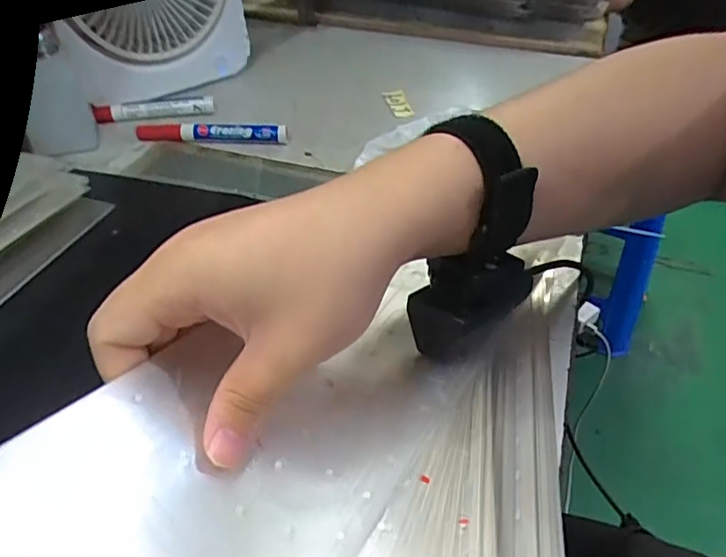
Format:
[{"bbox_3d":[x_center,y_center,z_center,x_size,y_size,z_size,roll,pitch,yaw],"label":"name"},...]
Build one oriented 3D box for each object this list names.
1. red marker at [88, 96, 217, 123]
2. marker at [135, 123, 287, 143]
[{"bbox_3d":[-0.204,-0.166,0.536,0.113,0.016,0.012,-7,41,-7],"label":"red marker"},{"bbox_3d":[-0.140,-0.134,0.501,0.138,0.016,0.014,1,41,3],"label":"marker"}]

